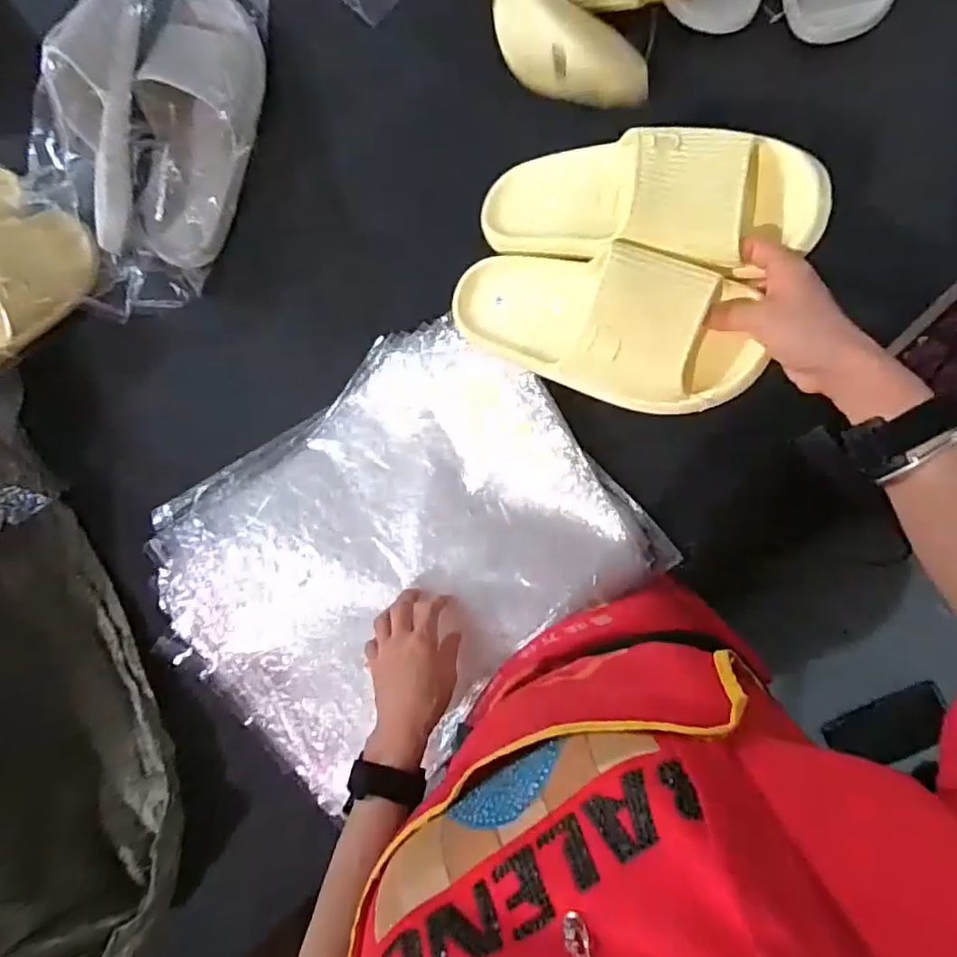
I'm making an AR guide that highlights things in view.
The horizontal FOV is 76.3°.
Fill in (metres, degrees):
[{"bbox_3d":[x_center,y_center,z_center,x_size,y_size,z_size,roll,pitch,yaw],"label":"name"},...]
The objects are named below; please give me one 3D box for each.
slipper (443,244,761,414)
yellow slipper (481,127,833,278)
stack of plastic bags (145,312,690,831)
[{"bbox_3d":[0.083,-0.122,0.465,0.235,0.069,0.102,25,91,35],"label":"slipper"},{"bbox_3d":[0.121,-0.217,0.476,0.260,0.069,0.099,19,90,38],"label":"yellow slipper"},{"bbox_3d":[-0.093,0.077,0.596,0.434,0.033,0.326,-39,83,5],"label":"stack of plastic bags"}]

